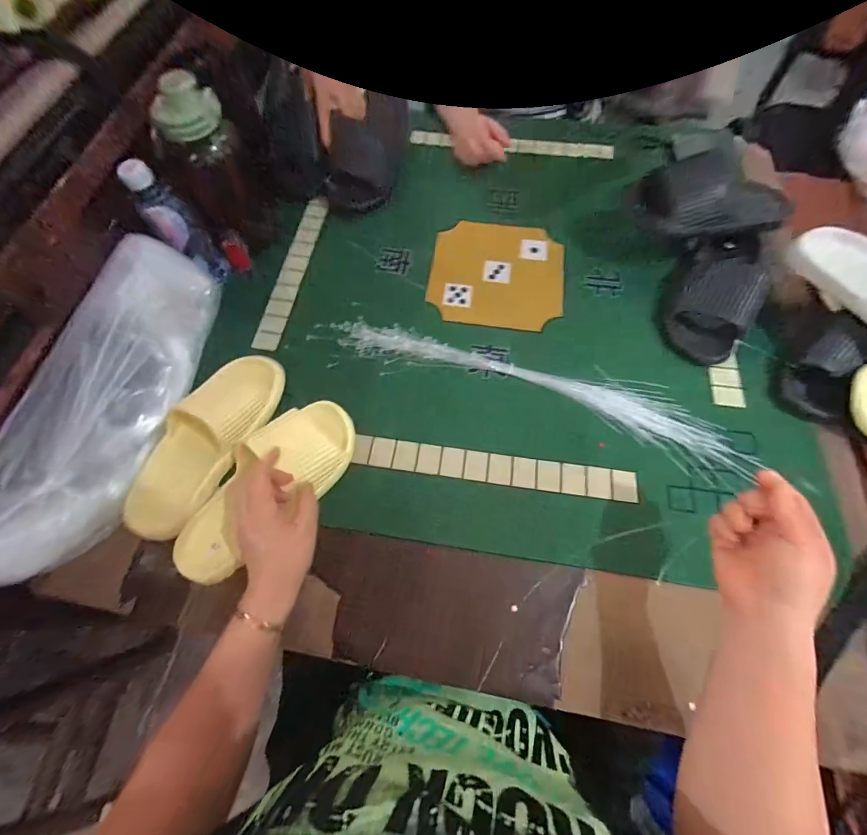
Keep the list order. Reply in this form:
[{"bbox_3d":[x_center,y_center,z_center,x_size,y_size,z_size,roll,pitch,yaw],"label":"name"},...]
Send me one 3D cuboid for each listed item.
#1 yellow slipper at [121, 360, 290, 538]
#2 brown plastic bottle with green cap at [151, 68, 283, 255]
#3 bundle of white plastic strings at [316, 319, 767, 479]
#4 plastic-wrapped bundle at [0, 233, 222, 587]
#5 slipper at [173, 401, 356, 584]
[{"bbox_3d":[-0.292,0.025,0.489,0.100,0.061,0.258,22,69,8],"label":"yellow slipper"},{"bbox_3d":[-0.327,-0.357,0.576,0.123,0.210,0.094,-21,69,-9],"label":"brown plastic bottle with green cap"},{"bbox_3d":[0.121,-0.050,0.544,0.611,0.029,0.061,18,68,10],"label":"bundle of white plastic strings"},{"bbox_3d":[-0.392,-0.023,0.465,0.101,0.111,0.432,9,67,3],"label":"plastic-wrapped bundle"},{"bbox_3d":[-0.202,0.085,0.462,0.098,0.079,0.254,40,80,15],"label":"slipper"}]

